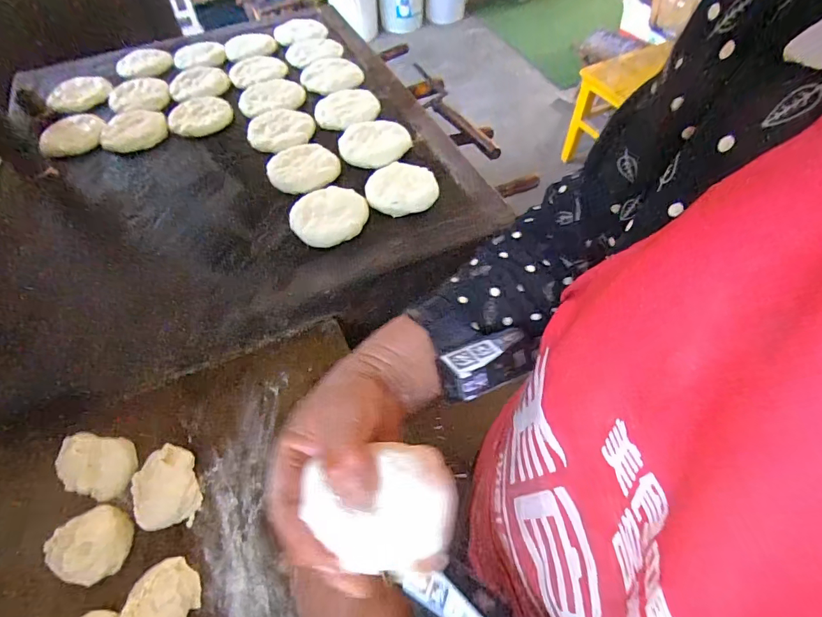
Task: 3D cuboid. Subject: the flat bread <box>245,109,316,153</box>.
[{"bbox_3d":[-0.242,-0.333,0.796,0.118,0.011,0.108,-2,59,3],"label":"flat bread"}]

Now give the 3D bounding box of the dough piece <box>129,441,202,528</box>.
[{"bbox_3d":[-0.284,0.206,0.497,0.066,0.027,0.088,-17,56,-10],"label":"dough piece"}]

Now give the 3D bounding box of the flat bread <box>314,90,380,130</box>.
[{"bbox_3d":[-0.123,-0.385,0.828,0.122,0.018,0.108,-8,55,-3],"label":"flat bread"}]

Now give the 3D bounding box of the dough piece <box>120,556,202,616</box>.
[{"bbox_3d":[-0.247,0.297,0.426,0.059,0.044,0.085,-4,56,1],"label":"dough piece"}]

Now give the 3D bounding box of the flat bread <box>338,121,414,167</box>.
[{"bbox_3d":[-0.066,-0.298,0.766,0.118,0.020,0.114,-1,55,2],"label":"flat bread"}]

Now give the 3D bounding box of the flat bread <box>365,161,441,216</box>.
[{"bbox_3d":[-0.015,-0.202,0.698,0.113,0.028,0.104,-1,55,2],"label":"flat bread"}]

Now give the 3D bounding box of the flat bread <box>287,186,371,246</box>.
[{"bbox_3d":[-0.127,-0.148,0.663,0.116,0.018,0.103,-20,57,-11],"label":"flat bread"}]

